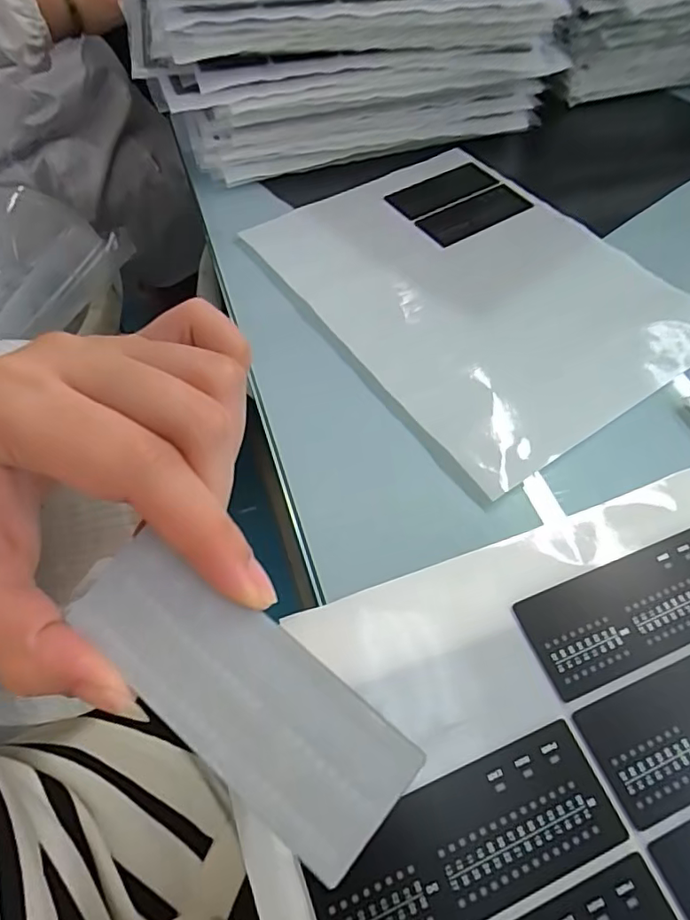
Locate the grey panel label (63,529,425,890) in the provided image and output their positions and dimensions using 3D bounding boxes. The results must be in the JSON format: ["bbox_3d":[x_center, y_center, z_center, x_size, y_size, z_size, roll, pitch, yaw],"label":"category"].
[{"bbox_3d":[-0.028,0.057,0.140,0.093,0.004,0.036,36,82,14],"label":"grey panel label"}]

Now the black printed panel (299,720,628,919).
[{"bbox_3d":[0.036,0.115,0.166,0.093,0.004,0.035,-17,58,-14],"label":"black printed panel"}]

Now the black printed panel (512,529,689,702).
[{"bbox_3d":[0.111,0.053,0.205,0.092,0.004,0.035,-18,64,-12],"label":"black printed panel"}]

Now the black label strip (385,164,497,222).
[{"bbox_3d":[0.078,-0.220,0.448,0.090,0.007,0.038,-29,62,-21],"label":"black label strip"}]

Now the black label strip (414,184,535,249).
[{"bbox_3d":[0.101,-0.191,0.431,0.093,0.004,0.036,-28,61,-20],"label":"black label strip"}]

